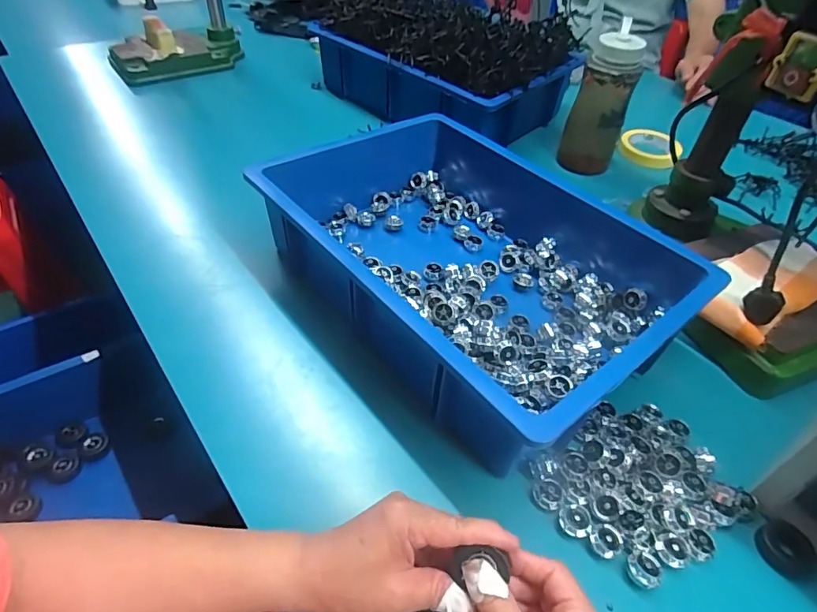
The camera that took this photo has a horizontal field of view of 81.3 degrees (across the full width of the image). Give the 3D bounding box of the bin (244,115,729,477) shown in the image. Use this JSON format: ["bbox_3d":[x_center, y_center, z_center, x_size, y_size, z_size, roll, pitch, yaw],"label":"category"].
[{"bbox_3d":[0.071,-0.071,0.558,0.342,0.121,0.470,-26,53,-26],"label":"bin"}]

